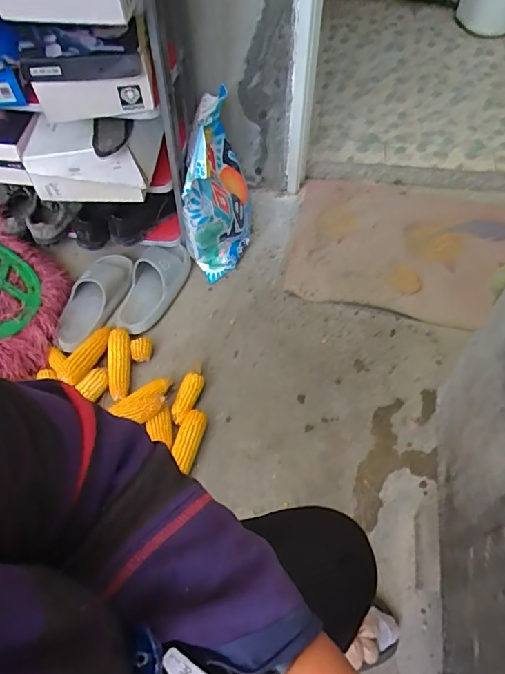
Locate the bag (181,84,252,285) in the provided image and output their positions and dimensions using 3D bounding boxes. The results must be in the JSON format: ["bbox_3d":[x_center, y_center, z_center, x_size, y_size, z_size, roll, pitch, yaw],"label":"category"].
[{"bbox_3d":[-0.075,-0.355,1.199,0.135,0.348,0.290,4,59,3],"label":"bag"}]

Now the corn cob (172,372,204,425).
[{"bbox_3d":[-0.138,0.132,1.102,0.047,0.046,0.124,20,61,13],"label":"corn cob"}]

